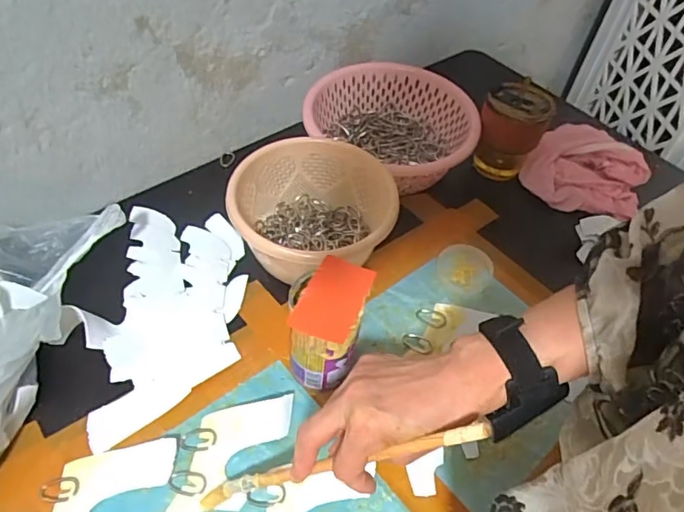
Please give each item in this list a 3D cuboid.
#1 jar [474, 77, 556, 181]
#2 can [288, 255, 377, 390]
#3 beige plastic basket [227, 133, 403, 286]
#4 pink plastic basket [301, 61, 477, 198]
[{"bbox_3d":[0.221,-0.157,0.695,0.083,0.115,0.078,25,53,16],"label":"jar"},{"bbox_3d":[-0.015,0.072,0.487,0.063,0.126,0.076,14,51,7],"label":"can"},{"bbox_3d":[-0.033,-0.038,0.581,0.163,0.105,0.168,2,51,-2],"label":"beige plastic basket"},{"bbox_3d":[0.071,-0.167,0.706,0.207,0.096,0.181,36,57,23],"label":"pink plastic basket"}]

